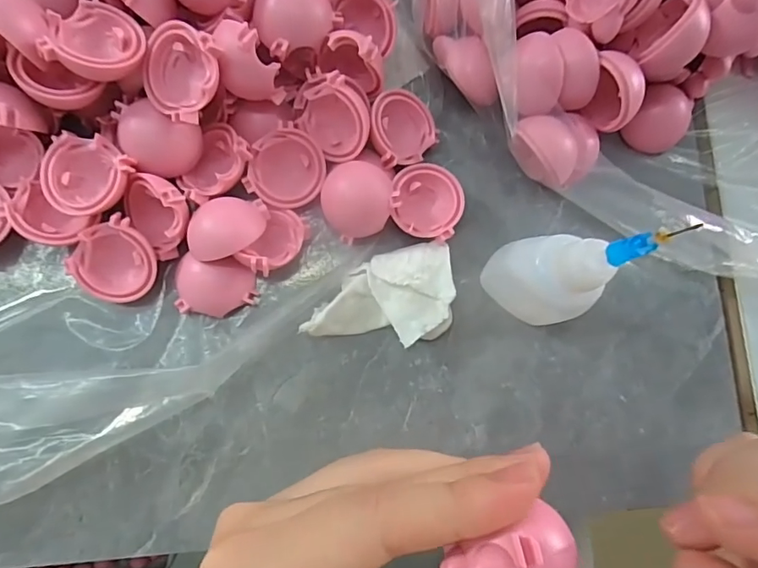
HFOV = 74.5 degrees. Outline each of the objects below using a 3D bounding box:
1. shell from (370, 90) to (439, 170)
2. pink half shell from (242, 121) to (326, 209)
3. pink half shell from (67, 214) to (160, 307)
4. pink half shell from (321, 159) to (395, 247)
[{"bbox_3d":[0.009,-0.063,0.200,0.028,0.015,0.027,1,82,-7],"label":"shell"},{"bbox_3d":[-0.036,-0.044,0.194,0.030,0.012,0.027,-44,89,-11],"label":"pink half shell"},{"bbox_3d":[-0.098,-0.007,0.184,0.029,0.013,0.029,0,97,-2],"label":"pink half shell"},{"bbox_3d":[-0.009,-0.032,0.194,0.026,0.010,0.030,9,84,-6],"label":"pink half shell"}]

